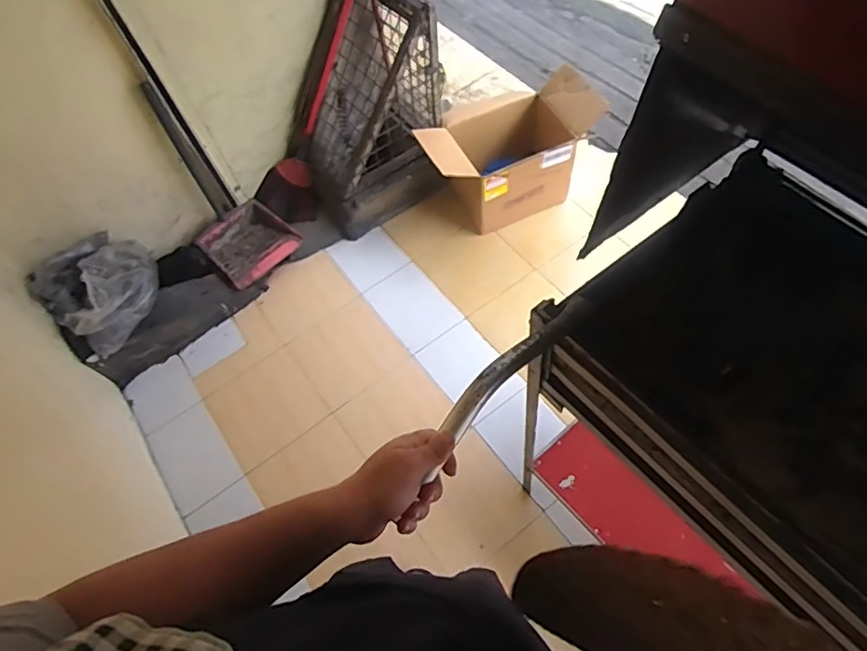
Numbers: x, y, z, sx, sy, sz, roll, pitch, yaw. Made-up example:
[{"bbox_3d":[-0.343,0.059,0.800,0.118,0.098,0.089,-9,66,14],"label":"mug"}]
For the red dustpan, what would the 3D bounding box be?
[{"bbox_3d":[-0.626,-0.287,1.869,0.278,0.083,0.239,-42,65,-16],"label":"red dustpan"}]

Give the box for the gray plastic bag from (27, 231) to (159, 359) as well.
[{"bbox_3d":[-0.953,-0.122,1.580,0.252,0.198,0.305,31,69,21],"label":"gray plastic bag"}]

